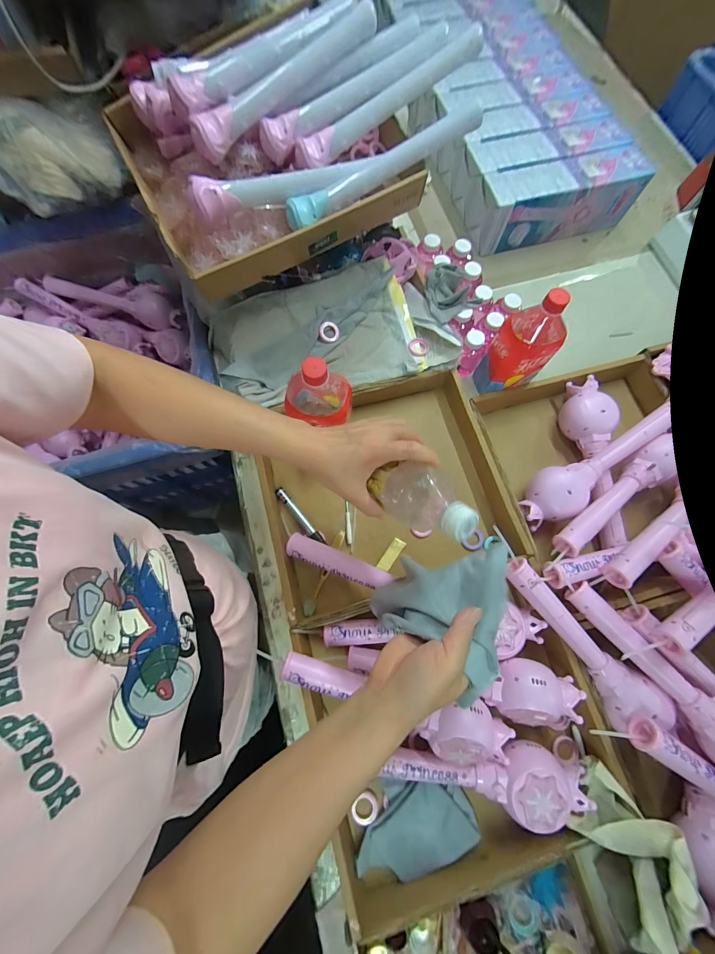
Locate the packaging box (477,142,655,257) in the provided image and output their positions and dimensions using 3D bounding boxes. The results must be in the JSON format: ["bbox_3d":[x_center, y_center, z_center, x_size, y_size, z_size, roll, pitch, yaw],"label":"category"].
[{"bbox_3d":[0.420,-0.583,0.719,0.336,0.109,0.097,-14,74,-4],"label":"packaging box"}]

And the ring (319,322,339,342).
[{"bbox_3d":[-0.053,-0.266,0.622,0.039,0.009,0.035,-13,104,-14],"label":"ring"}]

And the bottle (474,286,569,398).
[{"bbox_3d":[0.258,-0.201,0.551,0.090,0.207,0.089,0,73,0],"label":"bottle"}]

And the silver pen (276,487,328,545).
[{"bbox_3d":[-0.096,0.066,0.560,0.015,0.010,0.121,-39,77,-11],"label":"silver pen"}]

